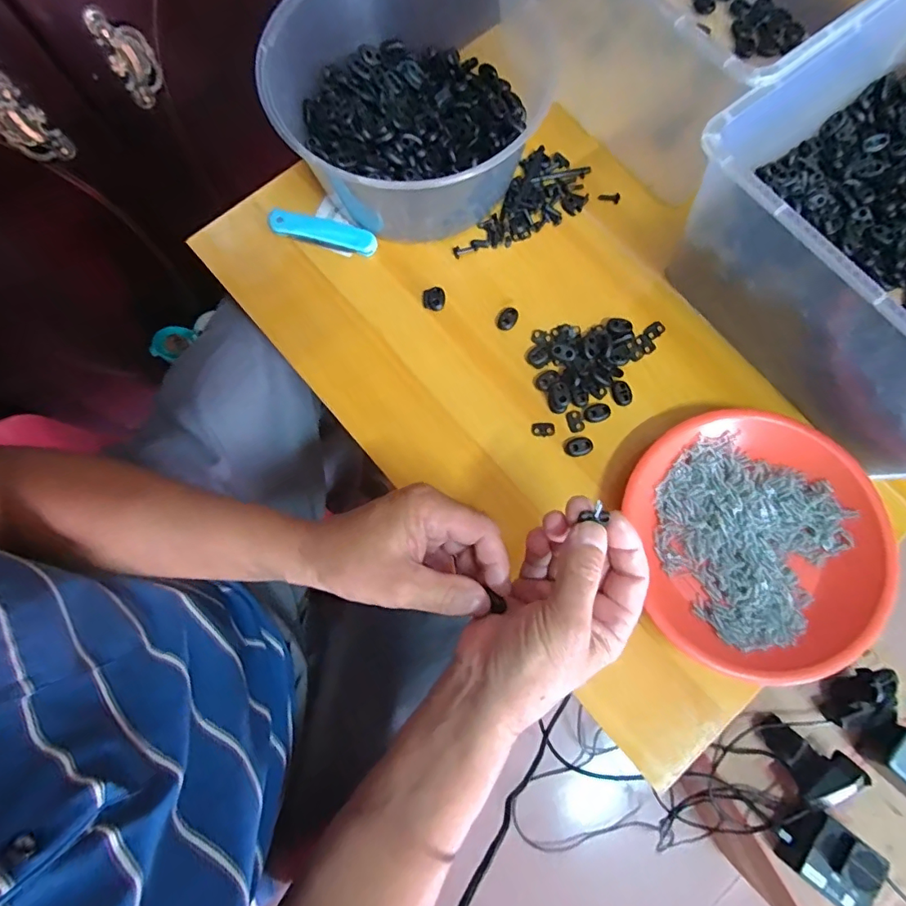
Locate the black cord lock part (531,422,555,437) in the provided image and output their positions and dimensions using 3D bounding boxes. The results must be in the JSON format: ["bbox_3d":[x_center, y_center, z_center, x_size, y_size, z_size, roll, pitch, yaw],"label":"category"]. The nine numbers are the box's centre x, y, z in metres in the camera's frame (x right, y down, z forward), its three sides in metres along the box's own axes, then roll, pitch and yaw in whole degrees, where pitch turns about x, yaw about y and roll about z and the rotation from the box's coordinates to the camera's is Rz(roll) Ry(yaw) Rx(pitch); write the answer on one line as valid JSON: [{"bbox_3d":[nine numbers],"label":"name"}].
[{"bbox_3d":[0.075,-0.020,0.418,0.019,0.004,0.011,-4,77,-1],"label":"black cord lock part"}]

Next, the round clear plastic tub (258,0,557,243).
[{"bbox_3d":[-0.035,-0.295,0.435,0.218,0.096,0.229,0,77,0],"label":"round clear plastic tub"}]

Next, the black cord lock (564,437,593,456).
[{"bbox_3d":[0.102,-0.005,0.413,0.022,0.007,0.014,-3,77,-1],"label":"black cord lock"}]

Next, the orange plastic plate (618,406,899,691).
[{"bbox_3d":[0.232,0.064,0.382,0.180,0.028,0.191,0,77,0],"label":"orange plastic plate"}]

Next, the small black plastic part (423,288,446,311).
[{"bbox_3d":[-0.016,-0.136,0.445,0.019,0.005,0.021,-7,77,-2],"label":"small black plastic part"}]

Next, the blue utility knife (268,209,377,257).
[{"bbox_3d":[-0.117,-0.202,0.456,0.099,0.016,0.024,14,77,3],"label":"blue utility knife"}]

